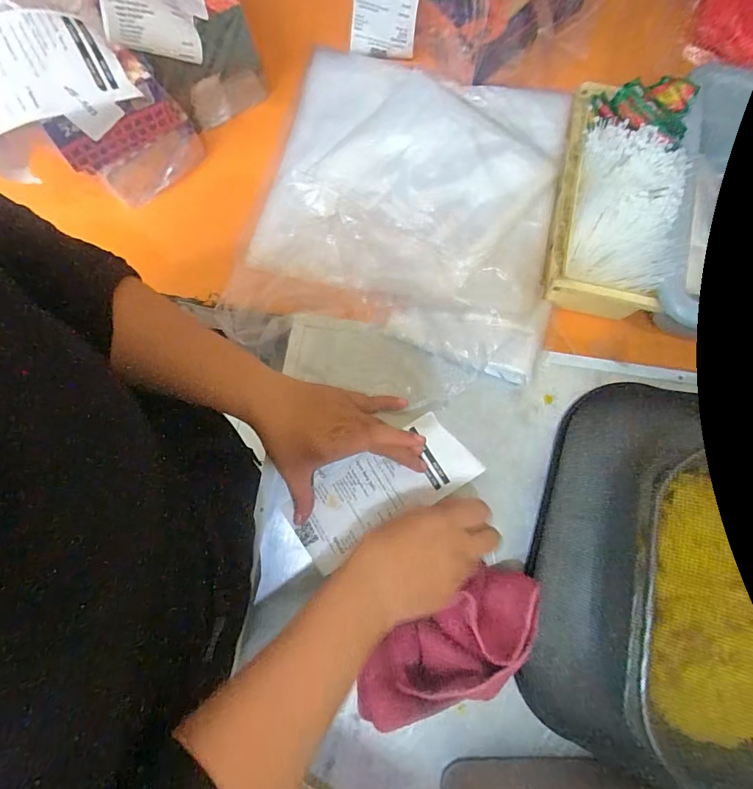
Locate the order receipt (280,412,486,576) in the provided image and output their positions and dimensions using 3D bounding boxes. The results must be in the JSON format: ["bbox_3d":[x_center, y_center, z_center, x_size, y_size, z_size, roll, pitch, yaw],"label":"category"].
[{"bbox_3d":[0.005,0.093,0.418,0.184,0.008,0.083,-27,81,-3],"label":"order receipt"}]

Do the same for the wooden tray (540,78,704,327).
[{"bbox_3d":[0.238,-0.201,0.425,0.106,0.081,0.232,11,80,2],"label":"wooden tray"}]

